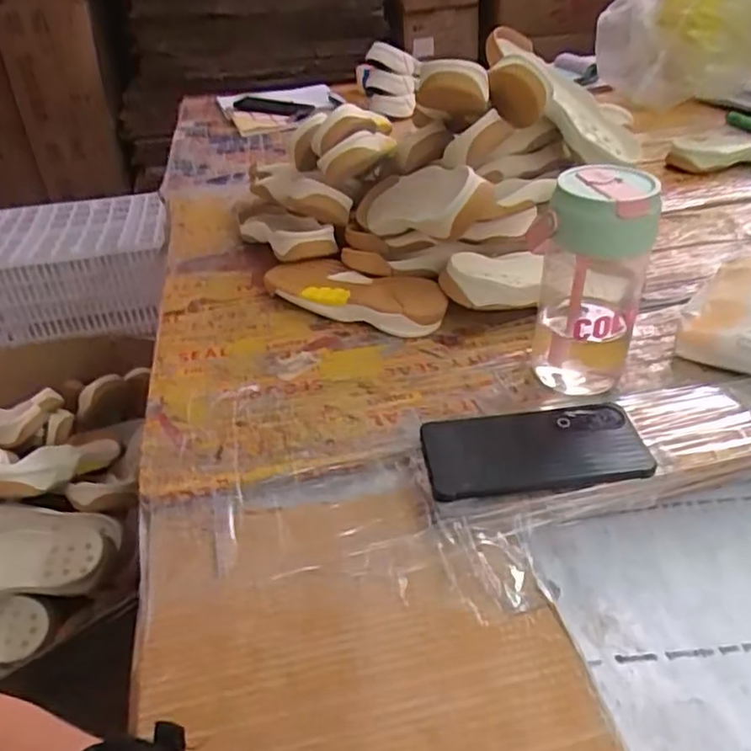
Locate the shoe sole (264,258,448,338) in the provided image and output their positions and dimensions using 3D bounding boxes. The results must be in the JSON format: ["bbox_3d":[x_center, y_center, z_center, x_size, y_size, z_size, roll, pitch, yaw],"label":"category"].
[{"bbox_3d":[-0.026,-0.091,0.715,0.220,0.036,0.082,15,40,25],"label":"shoe sole"}]

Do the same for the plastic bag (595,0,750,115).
[{"bbox_3d":[0.634,-0.698,1.276,0.420,0.294,0.208,17,41,27],"label":"plastic bag"}]

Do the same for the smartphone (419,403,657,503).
[{"bbox_3d":[0.122,0.056,0.505,0.166,0.010,0.081,-6,40,-4],"label":"smartphone"}]

